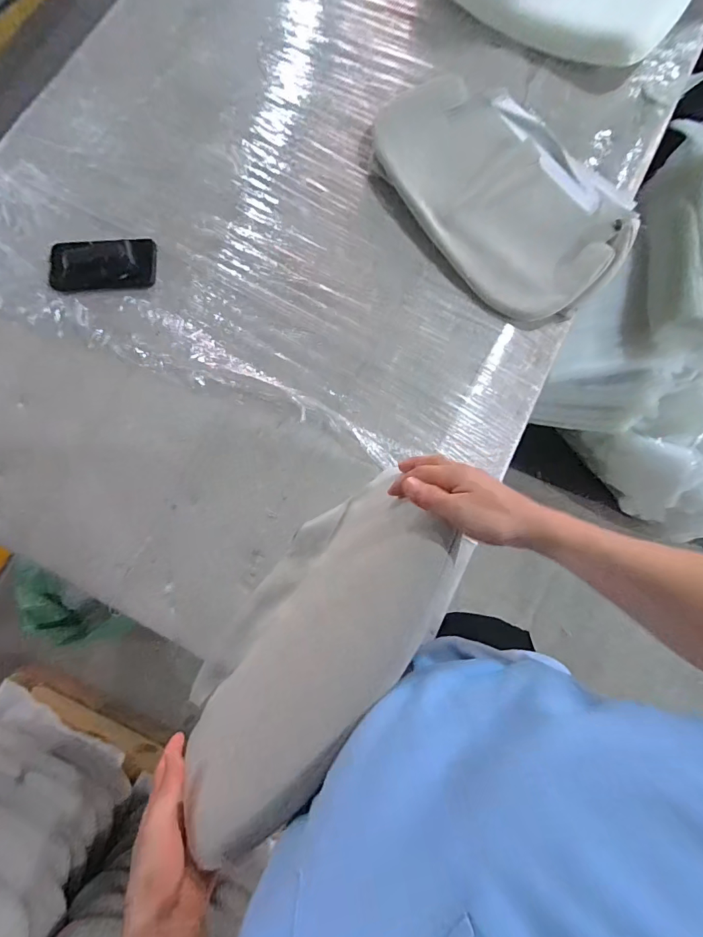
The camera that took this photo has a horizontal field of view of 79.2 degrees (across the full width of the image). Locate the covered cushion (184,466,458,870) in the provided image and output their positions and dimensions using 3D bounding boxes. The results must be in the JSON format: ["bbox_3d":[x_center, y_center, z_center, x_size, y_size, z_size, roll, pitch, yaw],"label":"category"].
[{"bbox_3d":[-0.030,0.186,0.491,0.084,0.268,0.392,41,81,-27],"label":"covered cushion"}]

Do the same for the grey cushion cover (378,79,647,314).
[{"bbox_3d":[0.246,-0.468,0.699,0.292,0.045,0.463,-35,82,-7],"label":"grey cushion cover"}]

